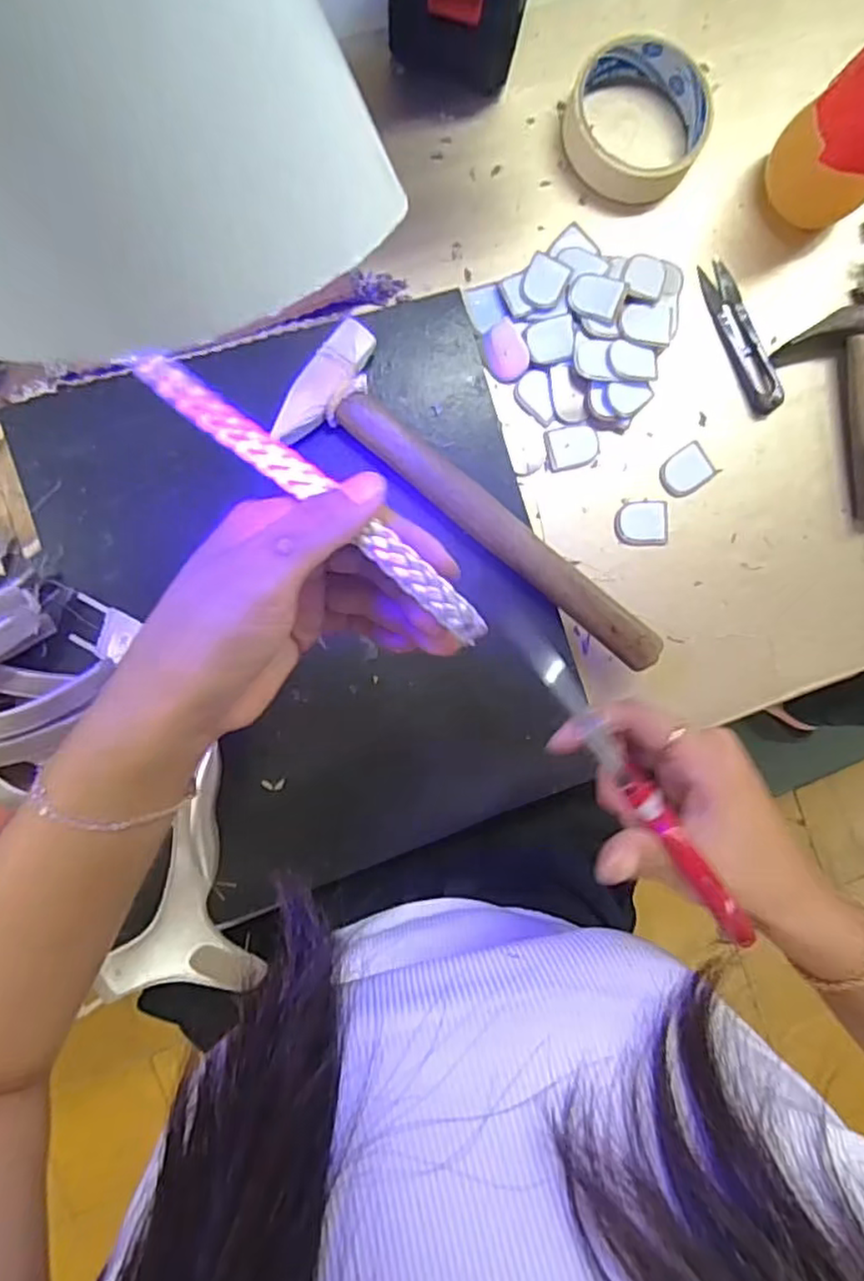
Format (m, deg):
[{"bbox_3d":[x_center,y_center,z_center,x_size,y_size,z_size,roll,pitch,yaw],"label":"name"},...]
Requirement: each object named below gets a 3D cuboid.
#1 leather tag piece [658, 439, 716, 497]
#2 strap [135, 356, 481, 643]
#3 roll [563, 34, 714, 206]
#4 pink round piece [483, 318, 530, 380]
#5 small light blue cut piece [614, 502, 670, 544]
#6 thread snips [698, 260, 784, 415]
[{"bbox_3d":[0.161,-0.107,0.415,0.034,0.004,0.026,-34,92,-4],"label":"leather tag piece"},{"bbox_3d":[-0.044,-0.056,0.245,0.153,0.015,0.015,36,87,-6],"label":"strap"},{"bbox_3d":[0.127,-0.321,0.403,0.085,0.025,0.083,0,90,-5],"label":"roll"},{"bbox_3d":[0.045,-0.176,0.400,0.025,0.006,0.033,-21,91,-5],"label":"pink round piece"},{"bbox_3d":[0.132,-0.074,0.411,0.034,0.004,0.027,0,90,-5],"label":"small light blue cut piece"},{"bbox_3d":[0.197,-0.193,0.417,0.025,0.010,0.099,-26,92,-5],"label":"thread snips"}]

